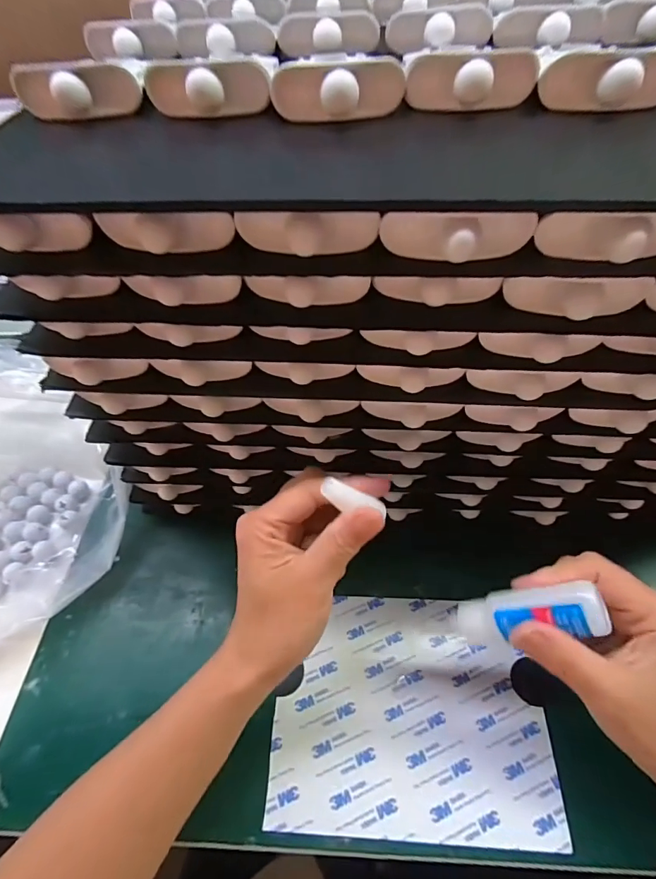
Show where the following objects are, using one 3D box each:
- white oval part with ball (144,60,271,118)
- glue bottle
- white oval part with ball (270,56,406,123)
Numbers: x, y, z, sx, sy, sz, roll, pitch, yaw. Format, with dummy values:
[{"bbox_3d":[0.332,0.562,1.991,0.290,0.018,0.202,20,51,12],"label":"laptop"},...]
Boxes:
[{"bbox_3d":[-0.056,-0.159,0.198,0.057,0.019,0.012,3,54,4],"label":"white oval part with ball"},{"bbox_3d":[0.104,0.095,0.232,0.075,0.018,0.025,-20,47,30],"label":"glue bottle"},{"bbox_3d":[0.005,-0.152,0.190,0.057,0.022,0.014,-4,54,-1],"label":"white oval part with ball"}]

